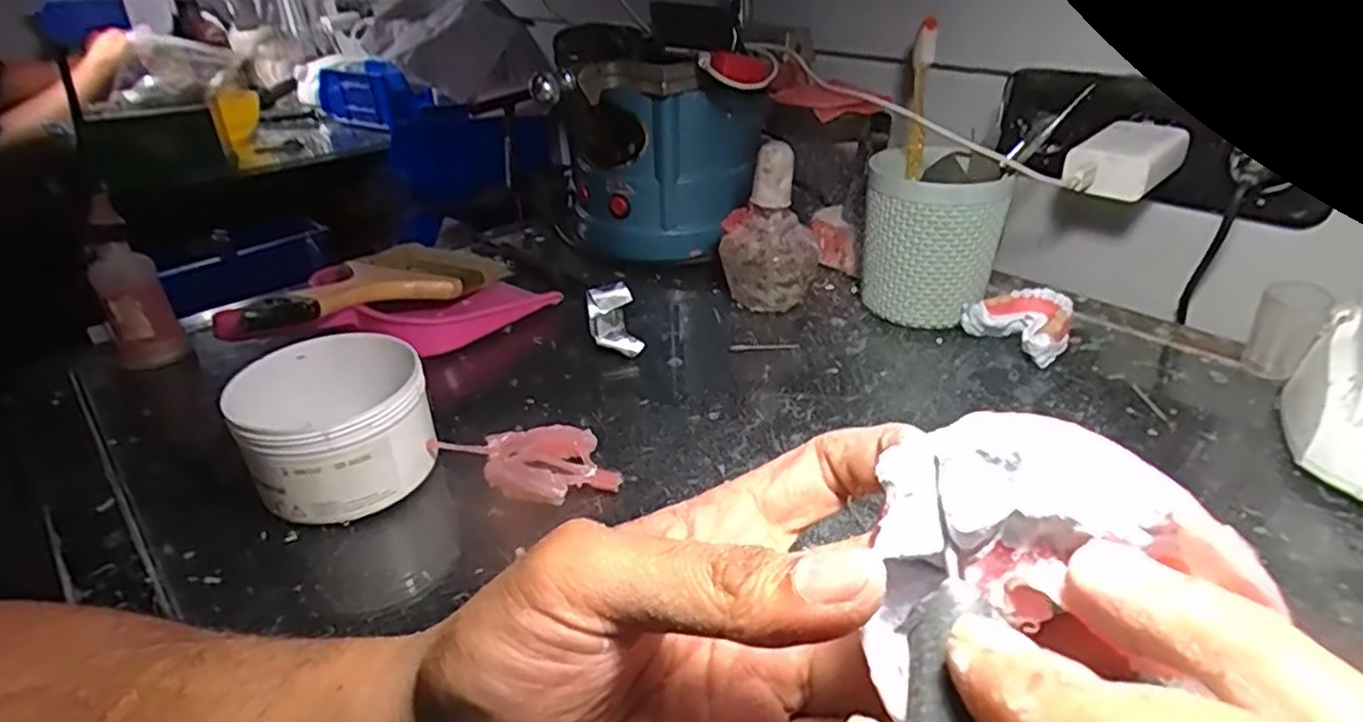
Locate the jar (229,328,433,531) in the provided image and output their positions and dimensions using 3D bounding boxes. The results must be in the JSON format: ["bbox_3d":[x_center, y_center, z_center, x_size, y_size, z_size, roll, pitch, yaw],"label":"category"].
[{"bbox_3d":[-0.181,0.036,0.384,0.089,0.066,0.094,-17,34,-23],"label":"jar"}]

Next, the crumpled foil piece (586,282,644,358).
[{"bbox_3d":[-0.049,-0.029,0.520,0.032,0.026,0.067,-7,31,-9],"label":"crumpled foil piece"}]

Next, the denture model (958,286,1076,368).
[{"bbox_3d":[0.235,-0.025,0.498,0.053,0.034,0.061,-22,36,-30],"label":"denture model"}]

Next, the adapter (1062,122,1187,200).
[{"bbox_3d":[0.306,-0.138,0.497,0.078,0.034,0.051,-23,37,-31],"label":"adapter"}]

